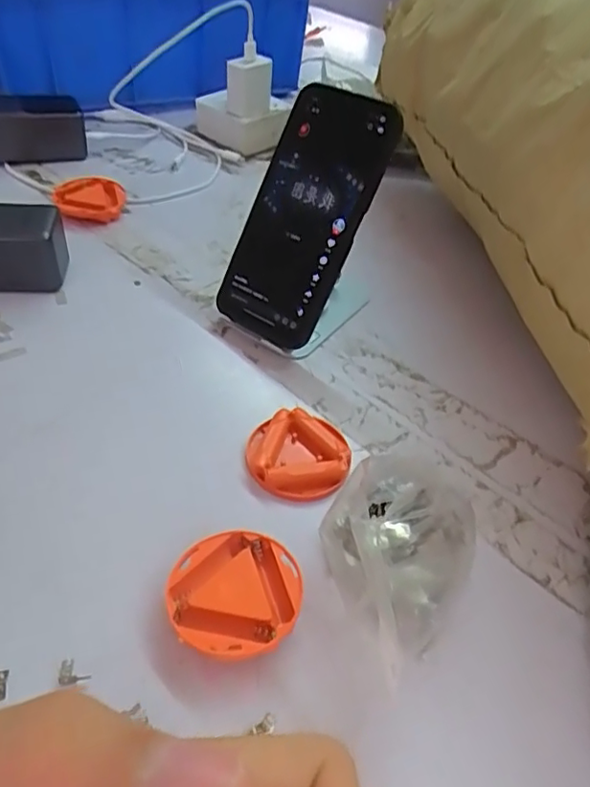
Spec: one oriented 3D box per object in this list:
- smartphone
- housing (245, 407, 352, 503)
[{"bbox_3d":[0.005,-0.127,0.405,0.083,0.179,0.017,27,8,18],"label":"smartphone"},{"bbox_3d":[0.002,0.038,0.353,0.060,0.015,0.060,-2,46,-9],"label":"housing"}]

